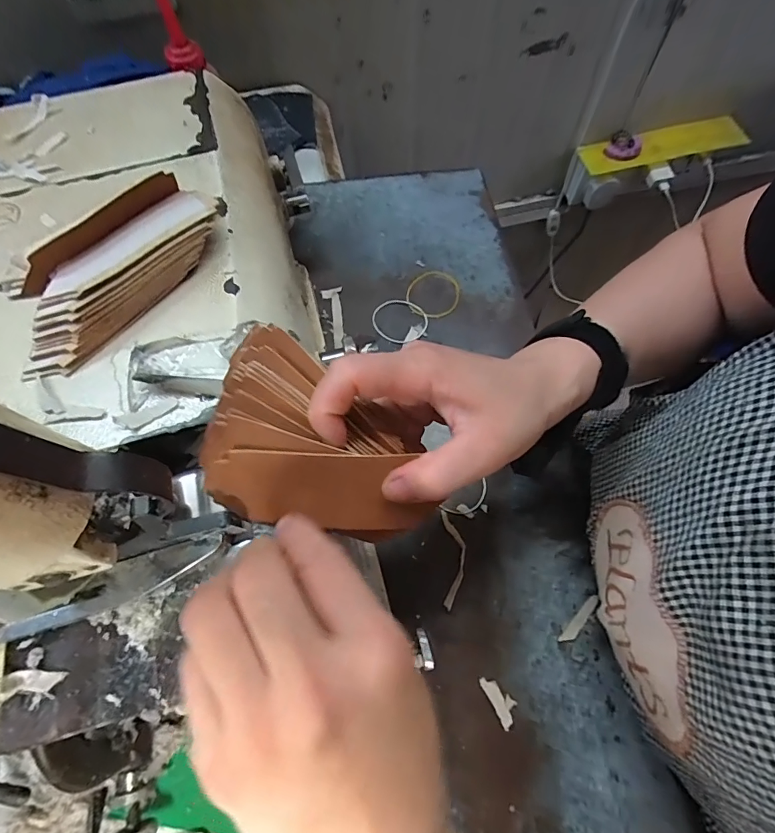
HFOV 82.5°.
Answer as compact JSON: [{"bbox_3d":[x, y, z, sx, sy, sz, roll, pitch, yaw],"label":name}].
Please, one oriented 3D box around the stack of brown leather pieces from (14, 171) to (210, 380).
[{"bbox_3d":[-0.164,-0.088,0.262,0.060,0.032,0.135,39,72,16],"label":"stack of brown leather pieces"}]

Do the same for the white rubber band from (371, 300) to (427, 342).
[{"bbox_3d":[0.012,-0.093,0.430,0.054,0.004,0.047,18,68,9],"label":"white rubber band"}]

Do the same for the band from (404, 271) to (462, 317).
[{"bbox_3d":[0.046,-0.122,0.440,0.051,0.004,0.056,17,68,8],"label":"band"}]

